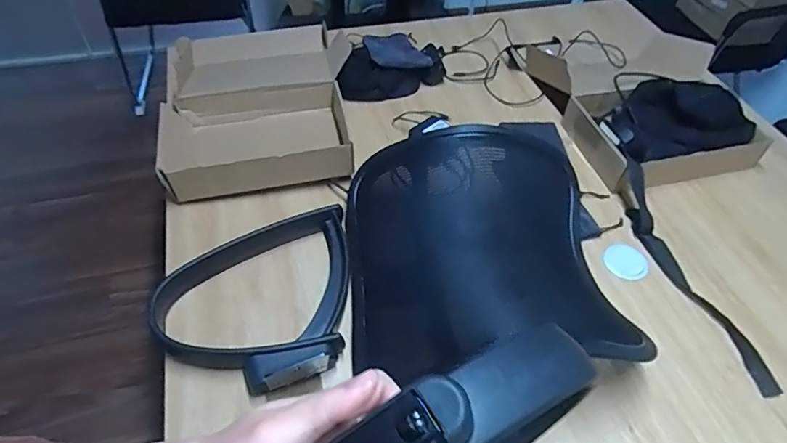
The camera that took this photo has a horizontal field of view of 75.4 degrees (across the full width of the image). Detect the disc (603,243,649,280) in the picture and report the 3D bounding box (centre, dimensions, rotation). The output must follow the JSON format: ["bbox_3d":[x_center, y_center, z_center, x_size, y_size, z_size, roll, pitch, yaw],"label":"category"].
[{"bbox_3d":[0.372,0.064,0.813,0.078,0.012,0.067,-25,55,-23],"label":"disc"}]

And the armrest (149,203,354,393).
[{"bbox_3d":[-0.176,0.107,0.716,0.306,0.045,0.216,-20,53,-20],"label":"armrest"}]

